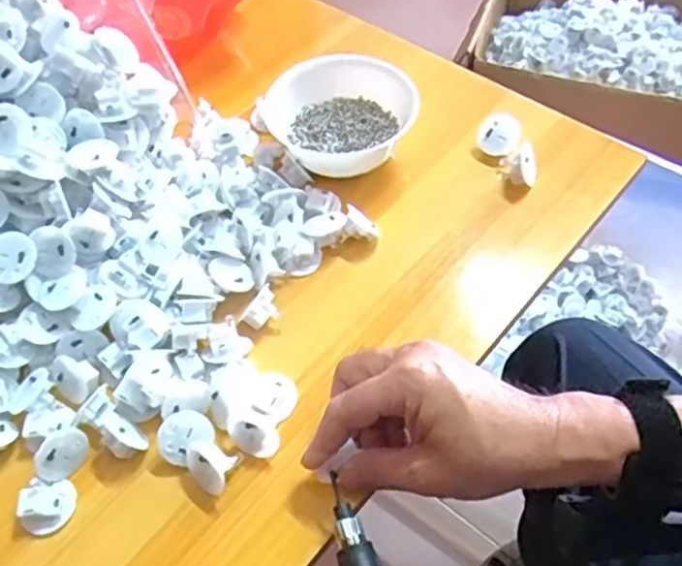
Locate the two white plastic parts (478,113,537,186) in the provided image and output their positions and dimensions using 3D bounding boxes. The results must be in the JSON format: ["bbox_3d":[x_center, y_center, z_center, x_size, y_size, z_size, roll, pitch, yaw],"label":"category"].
[{"bbox_3d":[0.133,-0.104,0.558,0.030,0.036,0.064,-12,55,-6],"label":"two white plastic parts"}]

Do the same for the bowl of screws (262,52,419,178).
[{"bbox_3d":[-0.001,-0.141,0.560,0.106,0.051,0.104,-1,55,2],"label":"bowl of screws"}]

